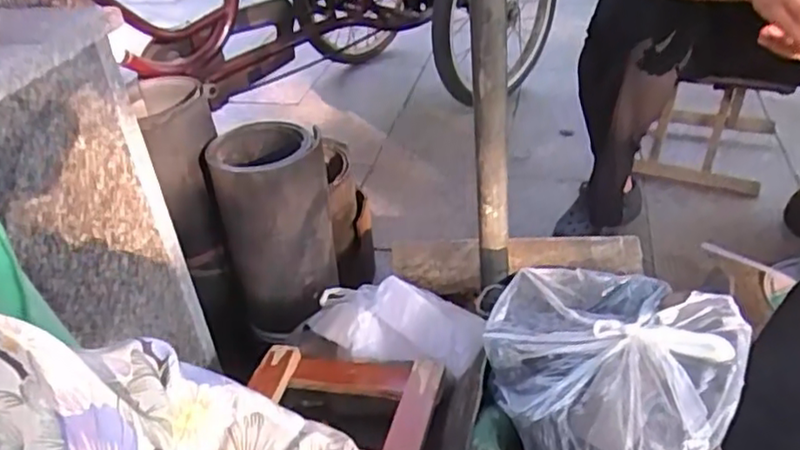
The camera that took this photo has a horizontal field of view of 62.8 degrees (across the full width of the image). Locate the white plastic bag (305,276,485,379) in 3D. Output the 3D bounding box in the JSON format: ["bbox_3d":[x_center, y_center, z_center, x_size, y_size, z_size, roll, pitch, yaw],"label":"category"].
[{"bbox_3d":[-0.001,0.117,0.799,0.205,0.064,0.102,10,36,-3],"label":"white plastic bag"}]

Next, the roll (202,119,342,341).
[{"bbox_3d":[-0.167,0.001,0.908,0.146,0.249,0.145,-5,36,4],"label":"roll"}]

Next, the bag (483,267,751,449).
[{"bbox_3d":[0.179,0.126,0.613,0.239,0.069,0.215,23,46,36],"label":"bag"}]

